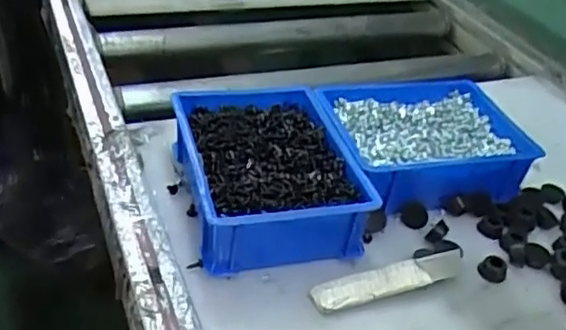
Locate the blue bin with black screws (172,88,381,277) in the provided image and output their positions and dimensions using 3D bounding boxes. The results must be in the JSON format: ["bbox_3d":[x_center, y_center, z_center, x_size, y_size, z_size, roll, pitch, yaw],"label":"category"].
[{"bbox_3d":[-0.016,0.005,0.574,0.147,0.065,0.196,-6,38,-17],"label":"blue bin with black screws"}]

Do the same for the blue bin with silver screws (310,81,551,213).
[{"bbox_3d":[0.141,-0.025,0.643,0.195,0.061,0.159,-5,38,-17],"label":"blue bin with silver screws"}]

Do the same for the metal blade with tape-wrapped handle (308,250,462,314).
[{"bbox_3d":[0.090,0.096,0.513,0.138,0.013,0.026,-8,39,-20],"label":"metal blade with tape-wrapped handle"}]

